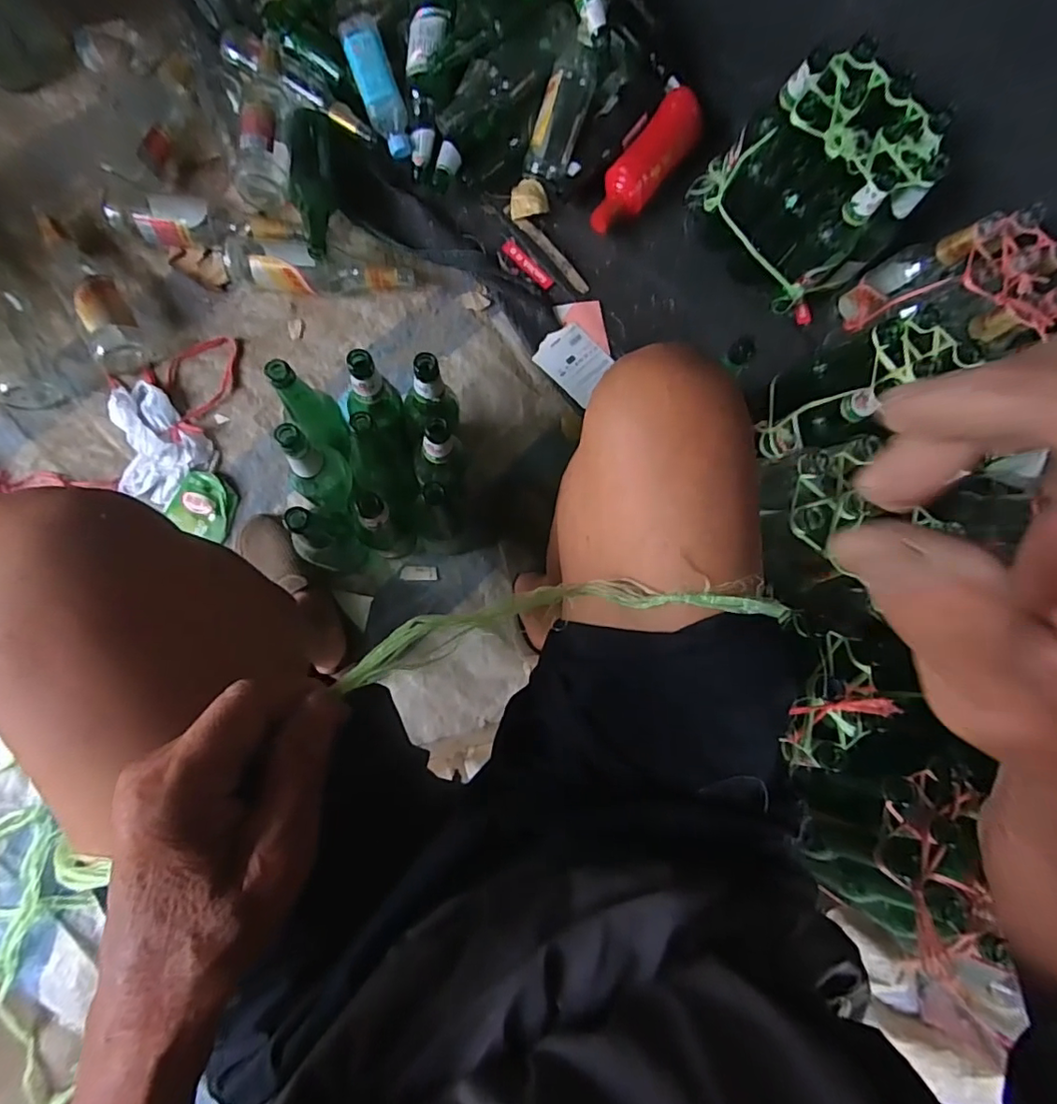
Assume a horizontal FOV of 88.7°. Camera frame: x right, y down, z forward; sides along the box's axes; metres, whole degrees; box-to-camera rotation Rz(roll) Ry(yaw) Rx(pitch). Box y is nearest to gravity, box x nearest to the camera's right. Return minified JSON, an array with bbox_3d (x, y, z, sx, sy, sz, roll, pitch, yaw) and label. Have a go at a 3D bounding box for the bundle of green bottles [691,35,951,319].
[{"bbox_3d":[0.429,-0.564,0.819,0.188,0.228,0.288,-35,87,-10],"label":"bundle of green bottles"}]

